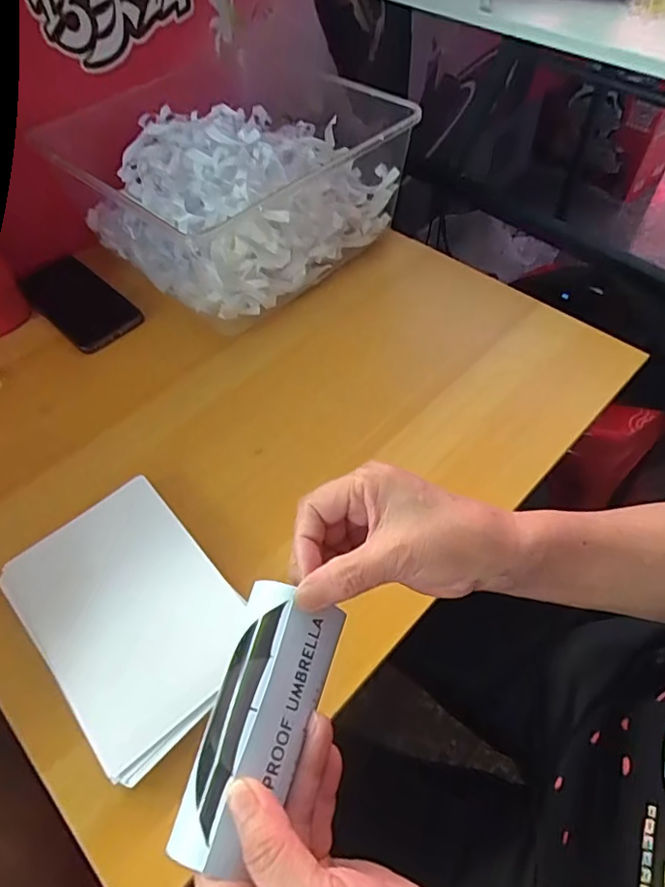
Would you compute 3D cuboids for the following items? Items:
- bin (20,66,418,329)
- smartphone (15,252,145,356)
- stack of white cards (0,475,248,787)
[{"bbox_3d":[-0.108,-0.289,0.604,0.282,0.140,0.286,-36,60,-20],"label":"bin"},{"bbox_3d":[-0.278,-0.155,0.595,0.146,0.013,0.077,40,69,16],"label":"smartphone"},{"bbox_3d":[-0.142,0.116,0.380,0.123,0.011,0.181,-37,65,-23],"label":"stack of white cards"}]

